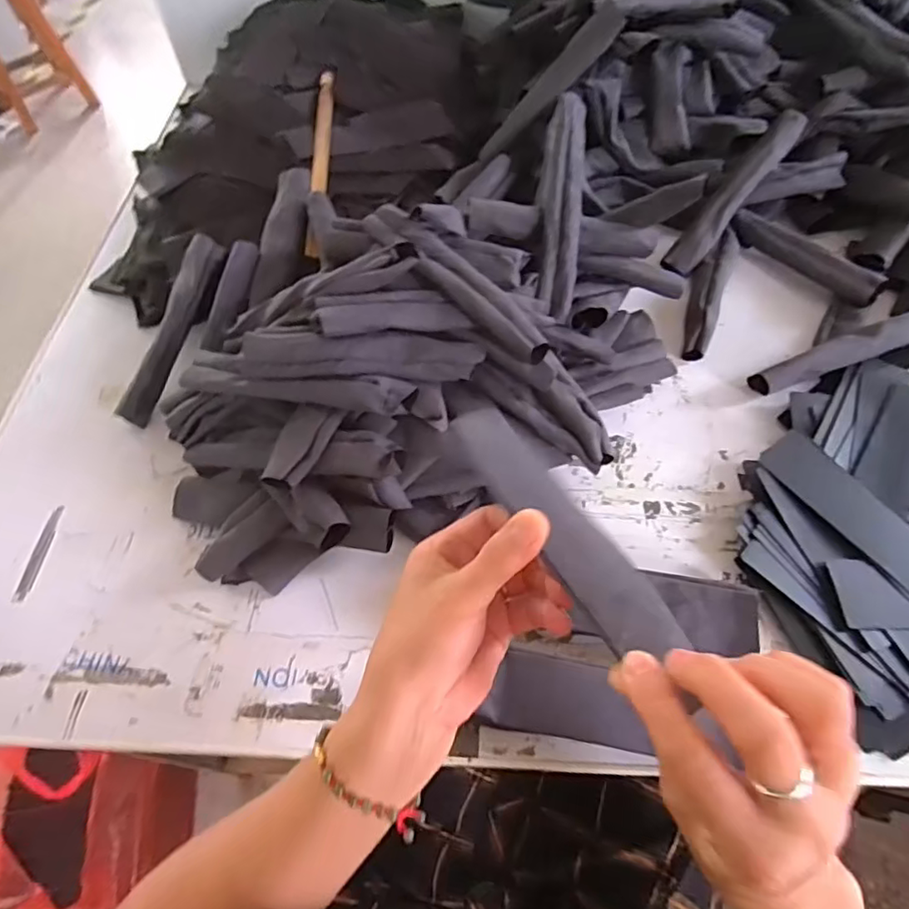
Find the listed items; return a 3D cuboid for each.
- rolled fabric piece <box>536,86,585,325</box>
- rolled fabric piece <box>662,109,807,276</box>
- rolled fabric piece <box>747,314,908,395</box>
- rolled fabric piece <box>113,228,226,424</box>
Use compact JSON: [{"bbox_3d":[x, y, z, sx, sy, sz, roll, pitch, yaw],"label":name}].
[{"bbox_3d":[0.093,-0.211,0.508,0.035,0.019,0.179,3,99,5],"label":"rolled fabric piece"},{"bbox_3d":[0.287,-0.267,0.604,0.033,0.021,0.187,42,101,25],"label":"rolled fabric piece"},{"bbox_3d":[0.364,-0.097,0.524,0.192,0.021,0.024,-17,60,-9],"label":"rolled fabric piece"},{"bbox_3d":[-0.262,-0.117,0.539,0.030,0.024,0.184,16,80,13],"label":"rolled fabric piece"}]

